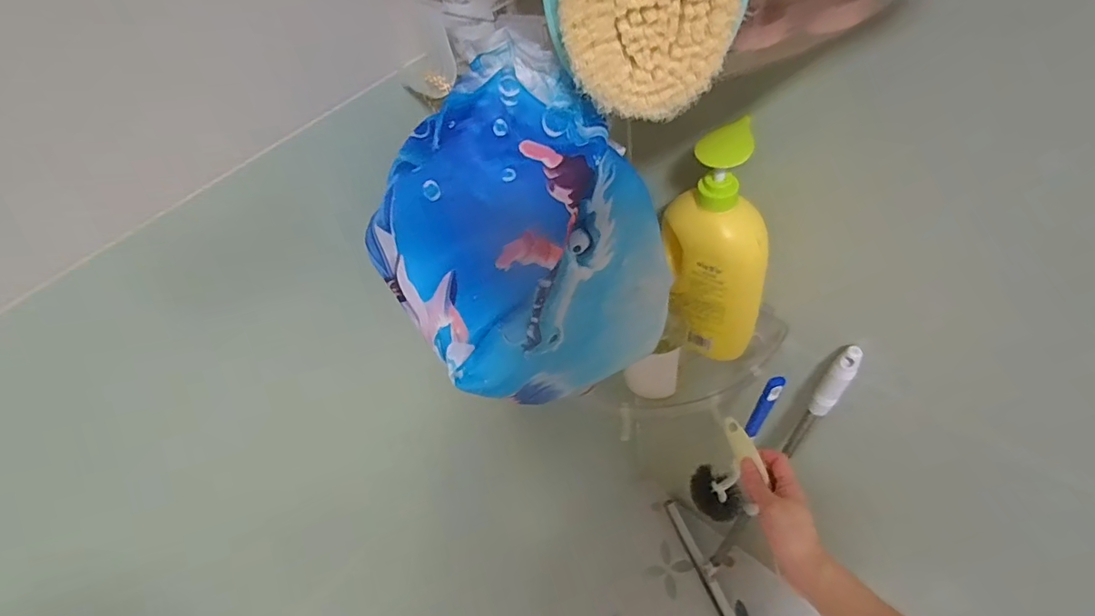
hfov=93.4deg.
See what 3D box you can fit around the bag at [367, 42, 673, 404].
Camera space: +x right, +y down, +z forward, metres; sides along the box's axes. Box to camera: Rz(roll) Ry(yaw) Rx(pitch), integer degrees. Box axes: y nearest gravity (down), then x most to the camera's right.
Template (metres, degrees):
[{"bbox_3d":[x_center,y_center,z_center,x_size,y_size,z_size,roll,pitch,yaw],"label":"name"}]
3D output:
[{"bbox_3d":[-0.014,-0.033,0.281,0.138,0.141,0.118,-34,54,-16],"label":"bag"}]

